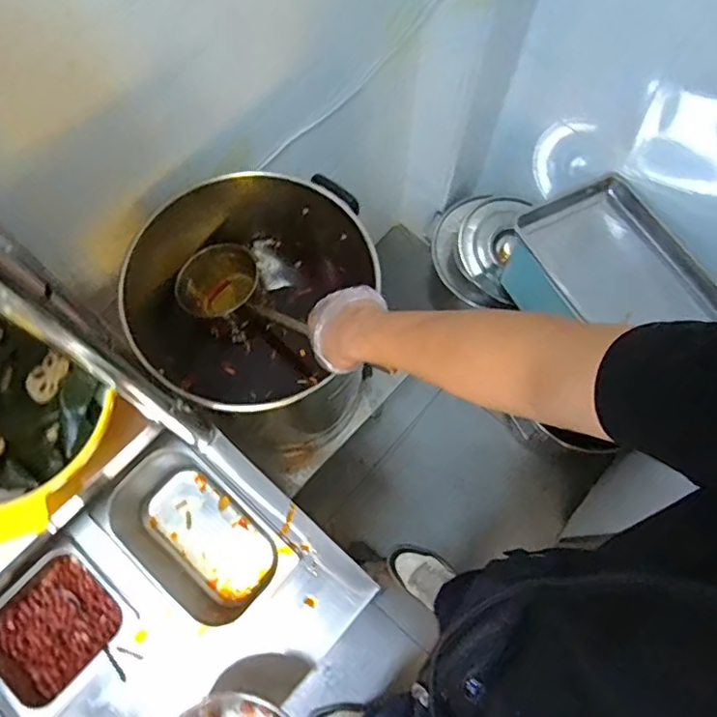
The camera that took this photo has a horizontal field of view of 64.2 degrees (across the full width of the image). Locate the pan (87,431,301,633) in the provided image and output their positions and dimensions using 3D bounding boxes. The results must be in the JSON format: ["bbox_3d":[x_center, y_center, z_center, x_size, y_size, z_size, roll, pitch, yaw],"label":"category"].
[{"bbox_3d":[-0.221,0.247,0.802,0.259,0.127,0.149,40,74,12],"label":"pan"}]

